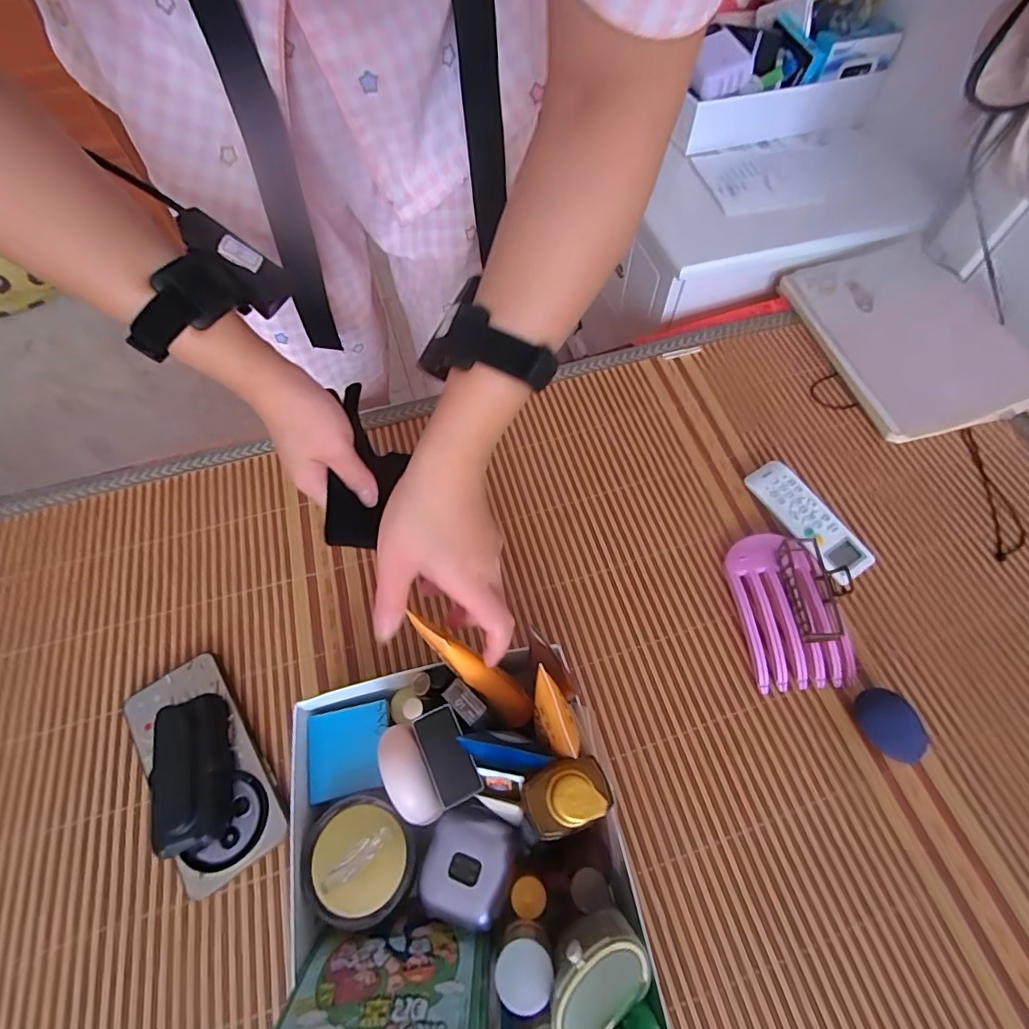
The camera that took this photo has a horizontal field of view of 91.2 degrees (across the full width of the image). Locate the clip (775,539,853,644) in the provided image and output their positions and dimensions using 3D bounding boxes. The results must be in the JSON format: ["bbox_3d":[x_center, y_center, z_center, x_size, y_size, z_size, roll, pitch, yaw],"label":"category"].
[{"bbox_3d":[0.270,0.061,0.443,0.057,0.030,0.100,-2,61,2],"label":"clip"}]

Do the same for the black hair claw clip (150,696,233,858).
[{"bbox_3d":[-0.254,0.201,0.394,0.051,0.034,0.105,-20,62,-8],"label":"black hair claw clip"}]

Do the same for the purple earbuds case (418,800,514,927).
[{"bbox_3d":[-0.031,0.230,0.330,0.058,0.021,0.070,18,64,12],"label":"purple earbuds case"}]

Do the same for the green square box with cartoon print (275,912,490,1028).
[{"bbox_3d":[-0.072,0.274,0.287,0.110,0.103,0.015,-4,94,-1],"label":"green square box with cartoon print"}]

